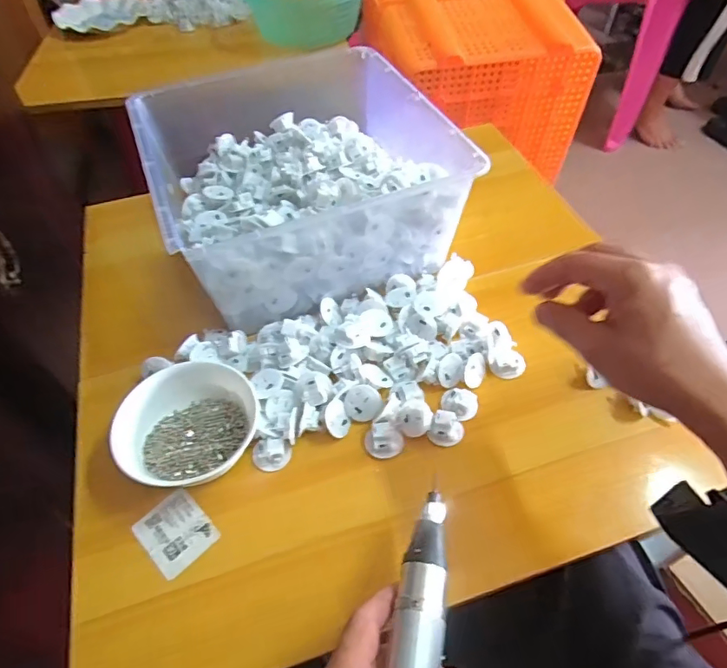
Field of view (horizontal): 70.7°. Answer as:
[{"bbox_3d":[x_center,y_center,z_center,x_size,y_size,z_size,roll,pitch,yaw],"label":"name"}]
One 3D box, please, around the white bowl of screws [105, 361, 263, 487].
[{"bbox_3d":[-0.155,0.087,0.462,0.116,0.069,0.113,-1,51,1],"label":"white bowl of screws"}]

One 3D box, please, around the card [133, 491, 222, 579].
[{"bbox_3d":[-0.156,0.165,0.428,0.060,0.008,0.051,38,59,25],"label":"card"}]

